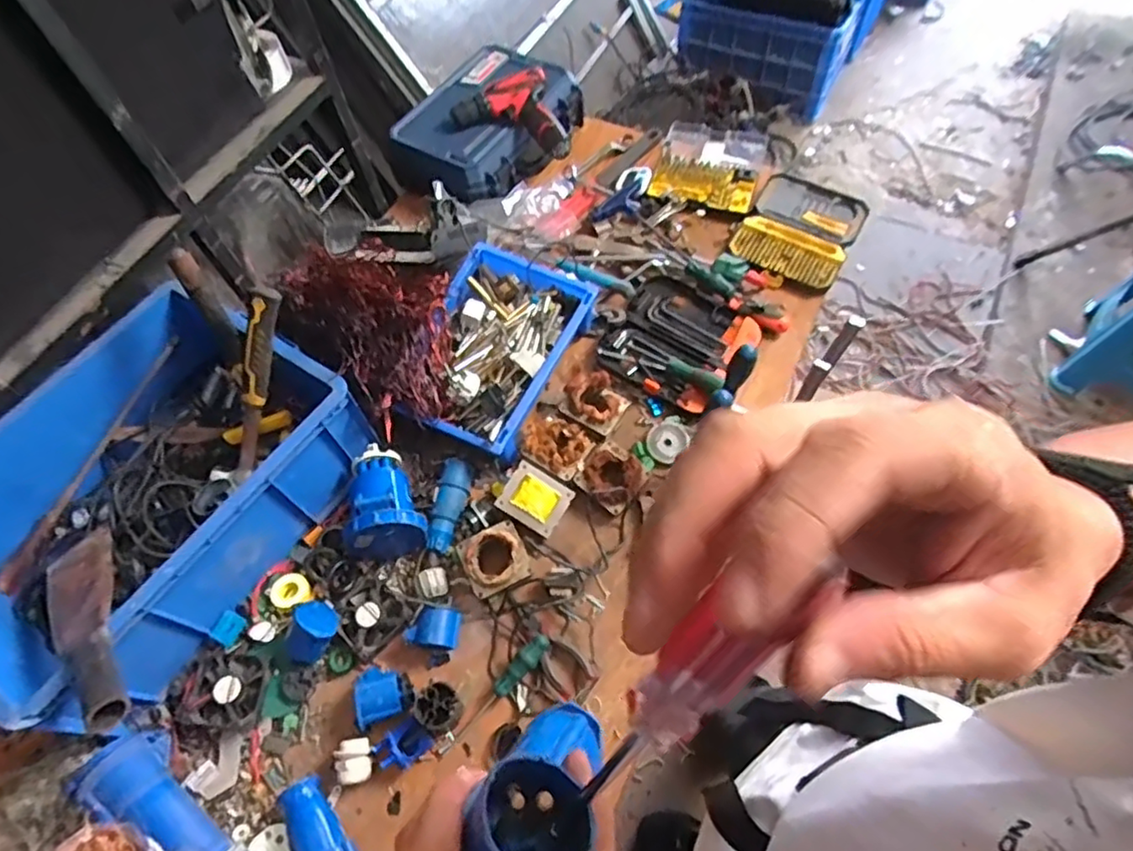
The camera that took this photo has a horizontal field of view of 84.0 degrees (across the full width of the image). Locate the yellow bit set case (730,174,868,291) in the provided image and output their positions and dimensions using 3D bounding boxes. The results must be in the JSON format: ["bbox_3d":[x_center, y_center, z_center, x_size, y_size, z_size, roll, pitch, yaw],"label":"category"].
[{"bbox_3d":[0.410,-0.346,1.104,0.183,0.039,0.225,26,65,18],"label":"yellow bit set case"}]

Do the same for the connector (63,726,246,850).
[{"bbox_3d":[-0.425,0.423,0.668,0.211,0.075,0.074,35,68,21],"label":"connector"}]

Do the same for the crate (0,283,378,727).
[{"bbox_3d":[-0.543,0.082,0.820,0.404,0.163,0.471,29,66,19],"label":"crate"}]

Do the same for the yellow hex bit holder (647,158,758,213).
[{"bbox_3d":[0.253,-0.445,1.159,0.182,0.022,0.097,13,62,12],"label":"yellow hex bit holder"}]

